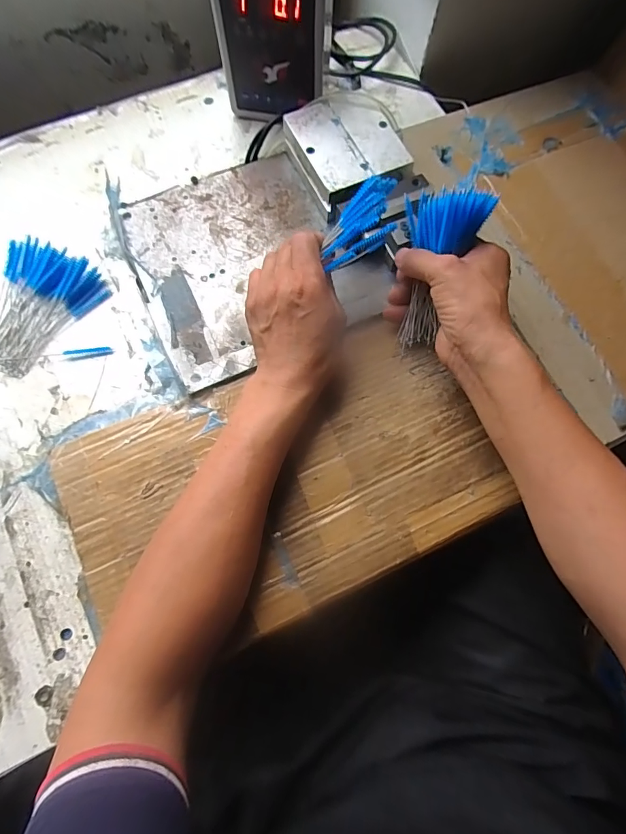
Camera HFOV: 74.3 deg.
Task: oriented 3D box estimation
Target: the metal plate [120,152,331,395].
[{"bbox_3d":[-0.073,-0.158,0.423,0.190,0.013,0.226,-23,74,-7],"label":"metal plate"}]

